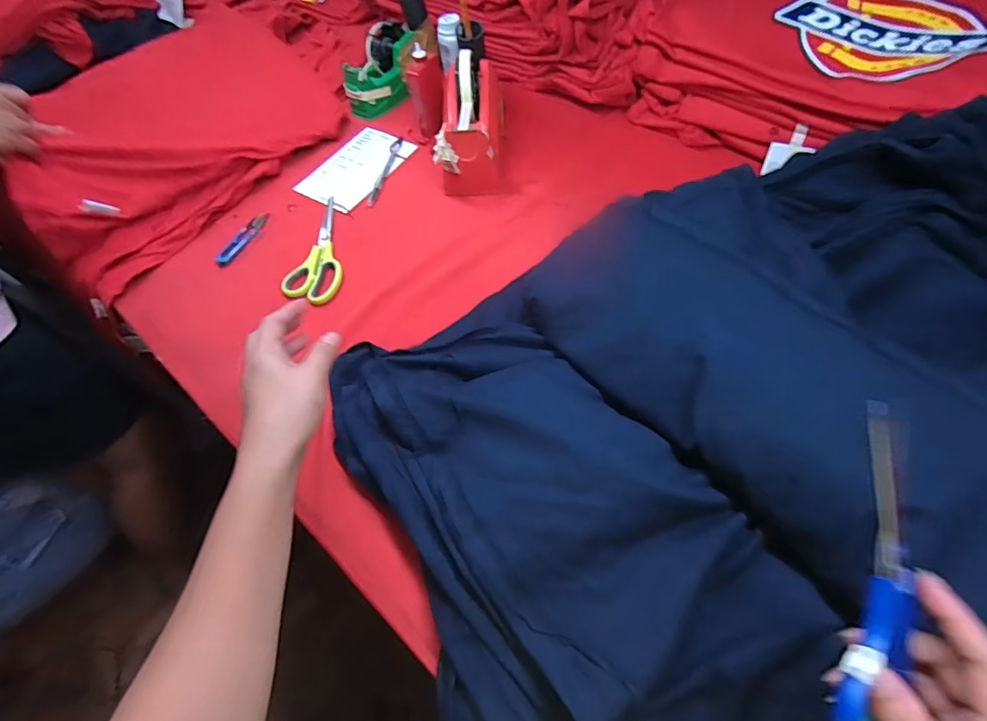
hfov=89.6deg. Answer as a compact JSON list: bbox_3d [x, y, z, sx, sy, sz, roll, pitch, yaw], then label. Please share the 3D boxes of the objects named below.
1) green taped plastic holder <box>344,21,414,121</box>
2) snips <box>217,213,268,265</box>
[{"bbox_3d":[-0.177,-0.460,0.779,0.075,0.064,0.153,21,88,18],"label":"green taped plastic holder"},{"bbox_3d":[-0.343,-0.167,0.680,0.021,0.008,0.097,17,58,15],"label":"snips"}]

